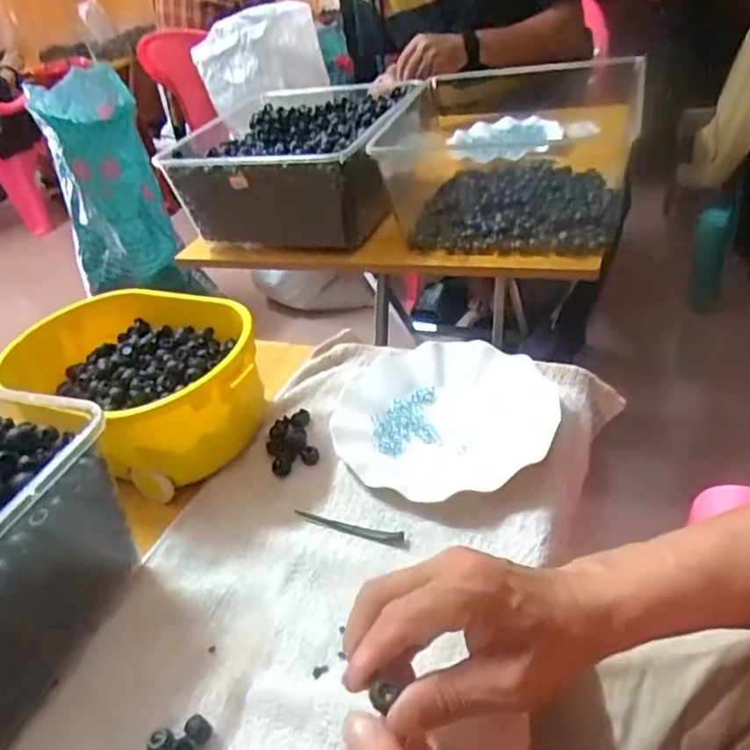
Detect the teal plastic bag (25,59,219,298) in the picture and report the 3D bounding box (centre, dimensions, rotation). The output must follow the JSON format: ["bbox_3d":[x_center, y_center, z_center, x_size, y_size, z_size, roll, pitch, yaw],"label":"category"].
[{"bbox_3d":[-0.681,-0.454,1.662,0.275,0.532,0.401,-23,38,-14],"label":"teal plastic bag"}]

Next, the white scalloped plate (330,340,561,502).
[{"bbox_3d":[0.060,0.033,0.549,0.186,0.028,0.181,-6,37,8],"label":"white scalloped plate"}]

